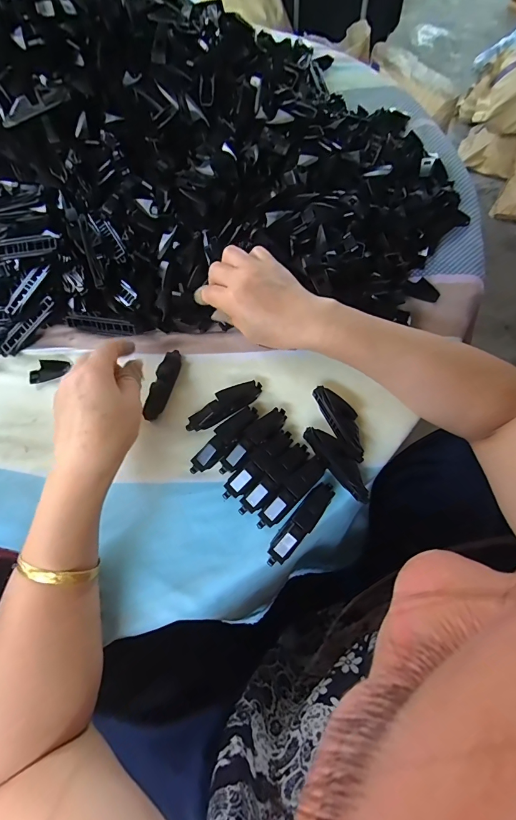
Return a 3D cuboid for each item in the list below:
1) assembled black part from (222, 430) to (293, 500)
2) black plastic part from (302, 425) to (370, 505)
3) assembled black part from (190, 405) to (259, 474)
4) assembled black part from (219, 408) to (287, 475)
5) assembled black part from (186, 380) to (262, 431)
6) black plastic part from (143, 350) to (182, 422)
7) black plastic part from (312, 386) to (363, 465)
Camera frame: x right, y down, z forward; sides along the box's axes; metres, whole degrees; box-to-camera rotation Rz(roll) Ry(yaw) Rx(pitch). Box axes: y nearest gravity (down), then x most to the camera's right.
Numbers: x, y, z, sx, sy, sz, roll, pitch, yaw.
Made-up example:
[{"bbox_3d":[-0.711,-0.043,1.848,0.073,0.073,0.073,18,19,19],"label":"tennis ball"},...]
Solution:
[{"bbox_3d":[0.001,0.047,0.328,0.020,0.017,0.080,42,72,17],"label":"assembled black part"},{"bbox_3d":[0.073,0.045,0.332,0.024,0.016,0.078,-38,70,-15],"label":"black plastic part"},{"bbox_3d":[-0.030,0.026,0.340,0.020,0.018,0.080,37,71,16],"label":"assembled black part"},{"bbox_3d":[-0.004,0.027,0.341,0.021,0.017,0.080,41,72,17],"label":"assembled black part"},{"bbox_3d":[-0.031,-0.005,0.355,0.080,0.019,0.021,-35,70,-14],"label":"assembled black part"},{"bbox_3d":[-0.095,-0.027,0.370,0.016,0.011,0.078,11,66,6],"label":"black plastic part"},{"bbox_3d":[0.080,0.011,0.348,0.025,0.016,0.079,-20,67,-9],"label":"black plastic part"}]

